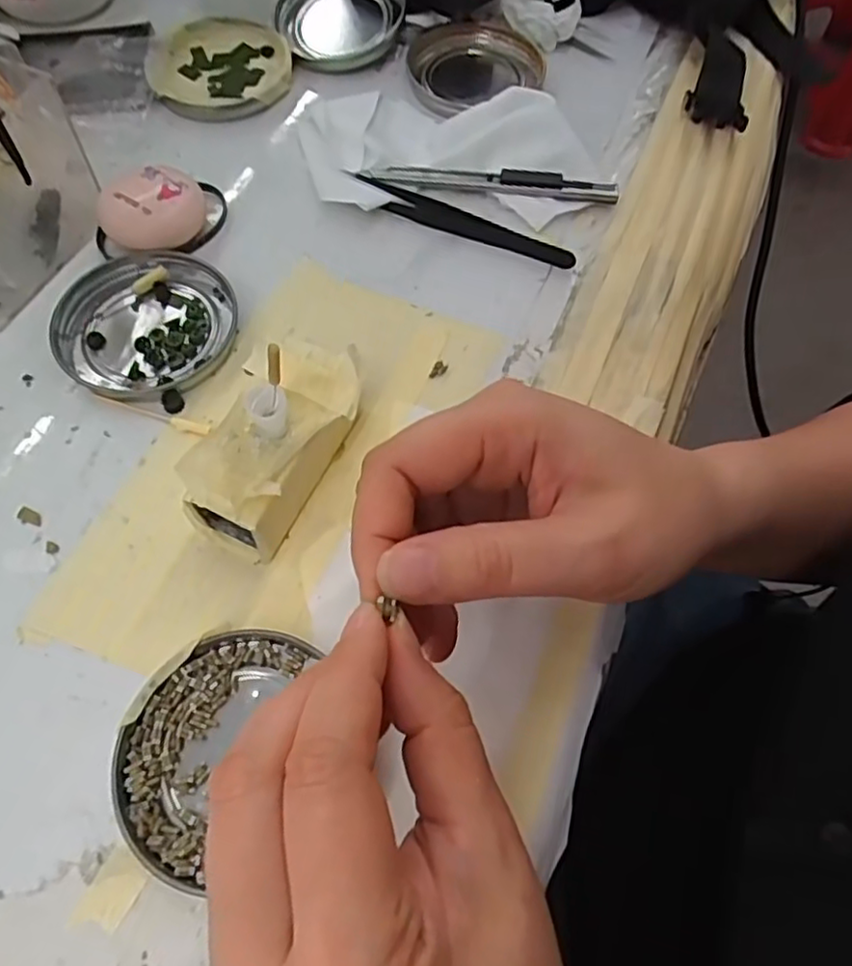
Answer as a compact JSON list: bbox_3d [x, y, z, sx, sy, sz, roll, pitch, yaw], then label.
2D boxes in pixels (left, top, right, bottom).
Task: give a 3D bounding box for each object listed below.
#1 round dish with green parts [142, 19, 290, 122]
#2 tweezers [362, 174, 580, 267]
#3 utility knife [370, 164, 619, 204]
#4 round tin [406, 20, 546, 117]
[{"bbox_3d":[-0.116,-0.235,0.381,0.077,0.014,0.073,1,64,-2],"label":"round dish with green parts"},{"bbox_3d":[0.018,-0.132,0.334,0.117,0.007,0.019,24,66,9],"label":"tweezers"},{"bbox_3d":[0.036,-0.157,0.346,0.125,0.008,0.015,7,64,1],"label":"utility knife"},{"bbox_3d":[0.023,-0.245,0.397,0.081,0.019,0.064,-32,70,-16],"label":"round tin"}]

